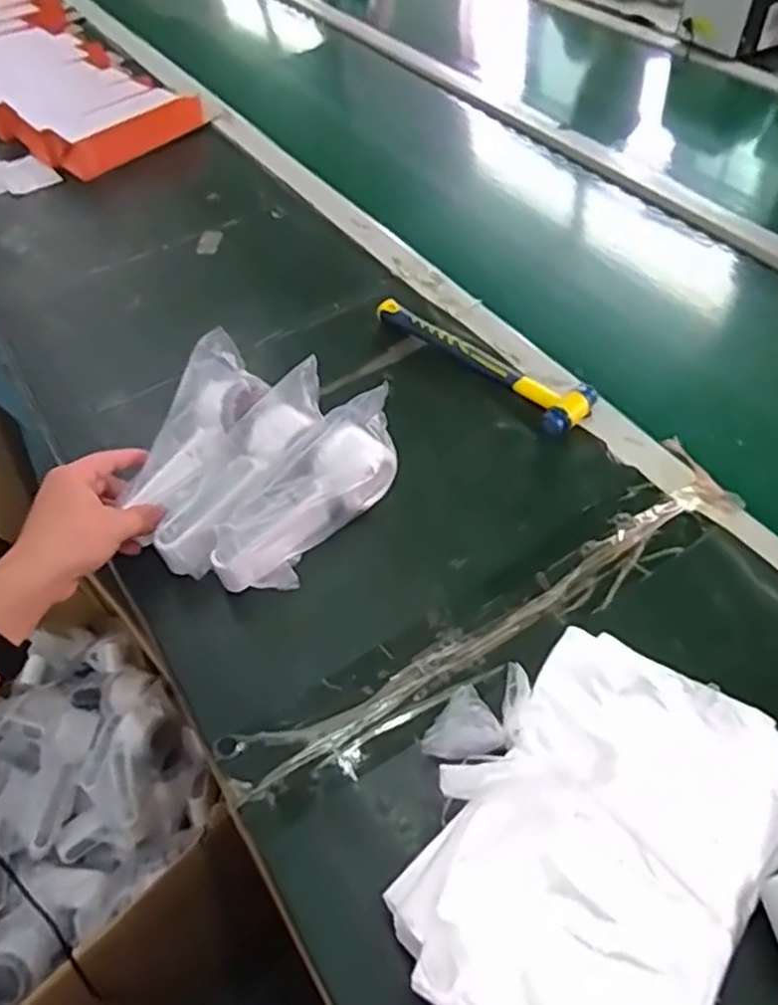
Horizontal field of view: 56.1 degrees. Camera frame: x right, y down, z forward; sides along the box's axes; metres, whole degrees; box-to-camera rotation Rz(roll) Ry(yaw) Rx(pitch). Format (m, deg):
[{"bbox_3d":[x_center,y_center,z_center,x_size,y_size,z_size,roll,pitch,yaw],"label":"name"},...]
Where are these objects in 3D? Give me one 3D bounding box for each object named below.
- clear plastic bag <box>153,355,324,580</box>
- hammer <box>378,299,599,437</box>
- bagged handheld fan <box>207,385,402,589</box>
[{"bbox_3d":[-0.116,-0.029,0.579,0.060,0.045,0.192,29,76,24],"label":"clear plastic bag"},{"bbox_3d":[0.092,-0.145,0.707,0.061,0.023,0.242,-35,58,-20],"label":"hammer"},{"bbox_3d":[-0.058,-0.003,0.584,0.057,0.080,0.191,34,63,26],"label":"bagged handheld fan"}]

